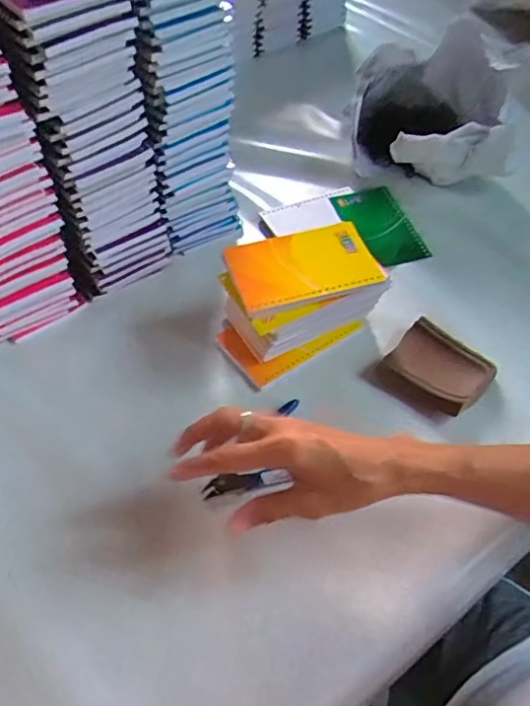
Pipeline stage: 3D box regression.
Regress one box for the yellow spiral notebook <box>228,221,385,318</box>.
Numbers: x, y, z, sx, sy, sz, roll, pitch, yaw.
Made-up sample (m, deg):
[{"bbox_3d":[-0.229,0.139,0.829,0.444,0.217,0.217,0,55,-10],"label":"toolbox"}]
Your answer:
[{"bbox_3d":[0.038,-0.080,0.505,0.132,0.012,0.083,-13,53,-12],"label":"yellow spiral notebook"}]

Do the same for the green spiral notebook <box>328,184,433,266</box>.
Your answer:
[{"bbox_3d":[0.136,-0.155,0.666,0.078,0.010,0.135,-13,53,-12],"label":"green spiral notebook"}]

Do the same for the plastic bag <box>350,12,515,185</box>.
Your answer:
[{"bbox_3d":[0.211,-0.300,0.695,0.196,0.134,0.180,9,52,5],"label":"plastic bag"}]

